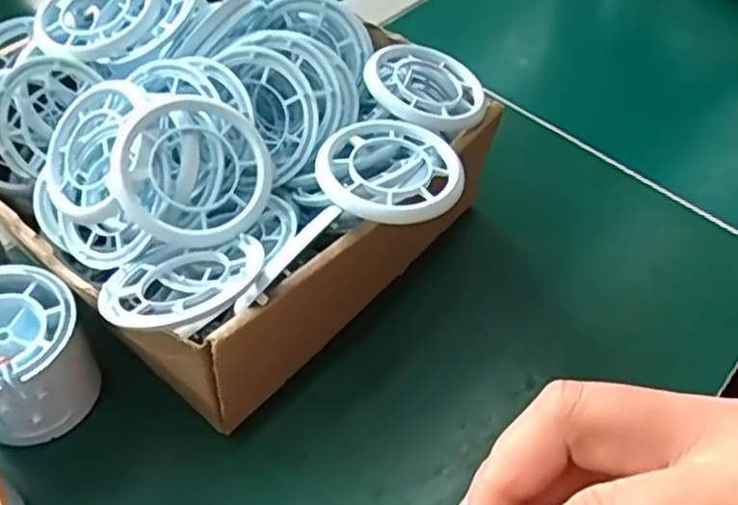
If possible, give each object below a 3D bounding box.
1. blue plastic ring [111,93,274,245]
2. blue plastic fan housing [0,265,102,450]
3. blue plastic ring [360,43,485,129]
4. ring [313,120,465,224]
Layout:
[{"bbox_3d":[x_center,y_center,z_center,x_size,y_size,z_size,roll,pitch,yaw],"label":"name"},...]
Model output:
[{"bbox_3d":[-0.067,-0.030,0.259,0.056,0.013,0.056,25,72,-10],"label":"blue plastic ring"},{"bbox_3d":[-0.138,0.043,0.271,0.057,0.051,0.053,29,55,18],"label":"blue plastic fan housing"},{"bbox_3d":[0.026,-0.075,0.307,0.055,0.012,0.053,2,51,-2],"label":"blue plastic ring"},{"bbox_3d":[0.009,-0.033,0.267,0.056,0.005,0.055,2,51,-2],"label":"ring"}]

